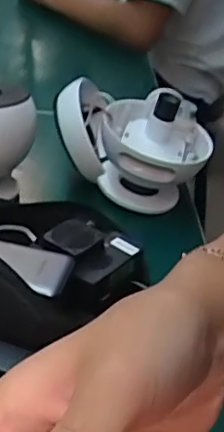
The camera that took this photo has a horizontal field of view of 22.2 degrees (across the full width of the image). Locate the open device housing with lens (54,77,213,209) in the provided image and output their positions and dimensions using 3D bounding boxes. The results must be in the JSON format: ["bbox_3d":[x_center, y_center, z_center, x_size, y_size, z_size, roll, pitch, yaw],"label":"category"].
[{"bbox_3d":[0.020,-0.082,0.622,0.169,0.107,0.100,18,34,17],"label":"open device housing with lens"}]

